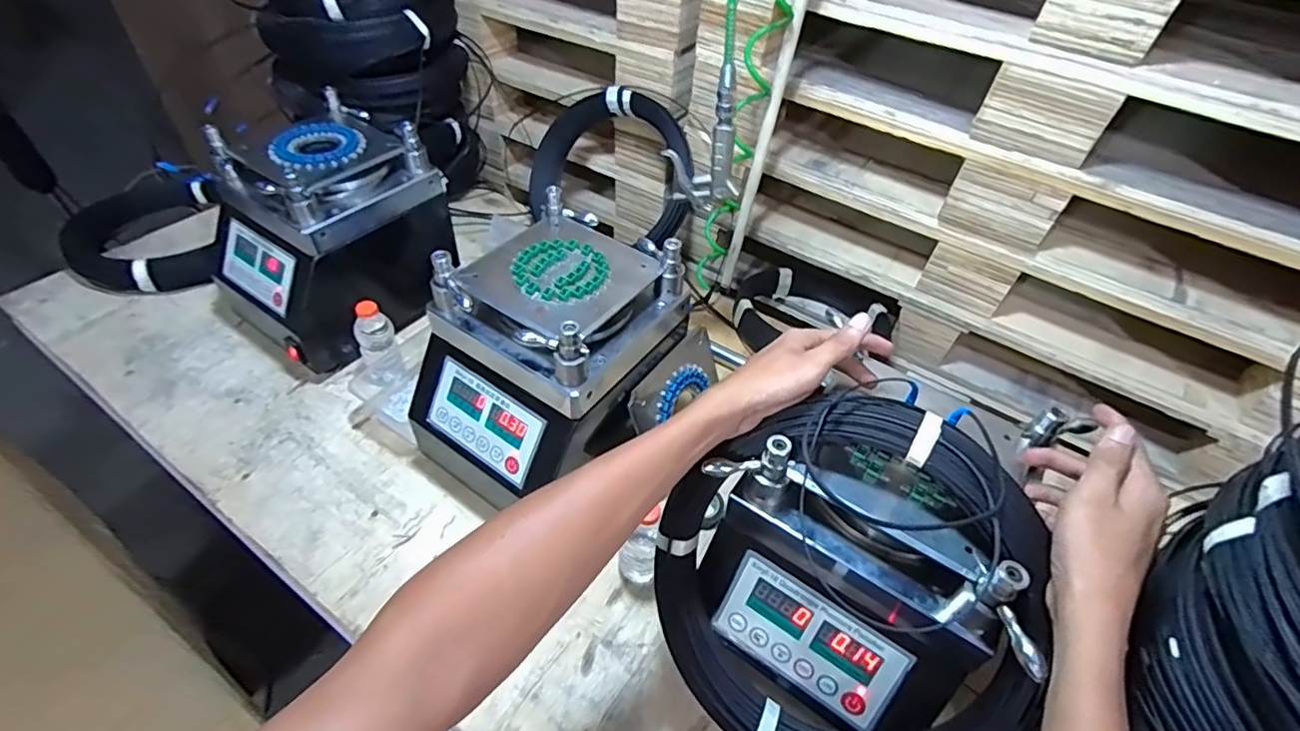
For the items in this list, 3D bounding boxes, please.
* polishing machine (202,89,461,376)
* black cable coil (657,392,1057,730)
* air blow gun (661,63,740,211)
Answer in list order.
[{"bbox_3d":[-0.483,-0.199,0.893,0.257,0.287,0.308,29,52,22],"label":"polishing machine"},{"bbox_3d":[0.143,0.176,0.463,0.291,0.303,0.054,11,5,27],"label":"black cable coil"},{"bbox_3d":[0.066,-0.272,0.706,0.096,0.173,0.021,24,50,18],"label":"air blow gun"}]

